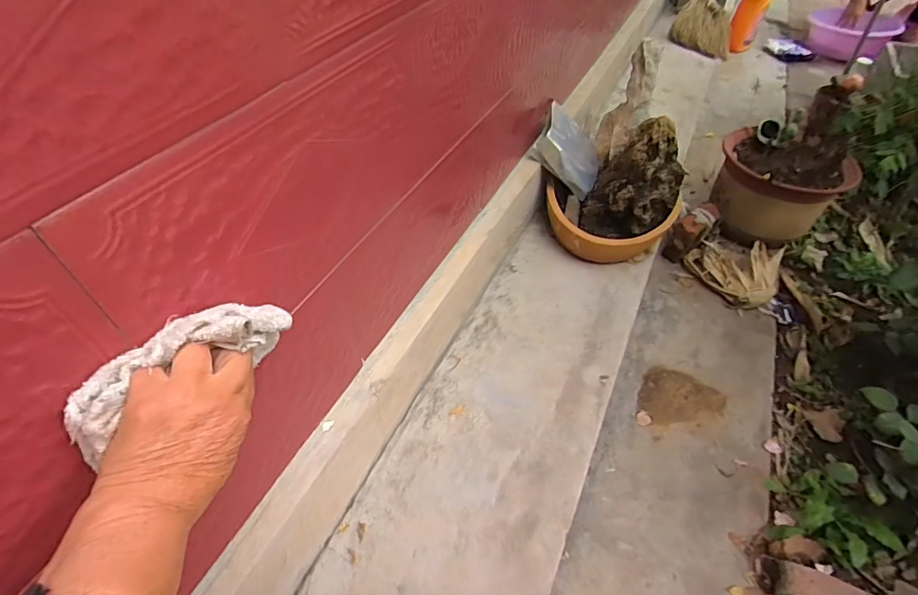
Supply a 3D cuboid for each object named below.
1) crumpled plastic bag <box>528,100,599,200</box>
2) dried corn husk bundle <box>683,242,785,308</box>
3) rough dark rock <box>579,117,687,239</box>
[{"bbox_3d":[0.252,-0.329,1.061,0.060,0.193,0.166,-12,41,47],"label":"crumpled plastic bag"},{"bbox_3d":[0.717,-0.071,1.170,0.203,0.063,0.196,1,48,-1],"label":"dried corn husk bundle"},{"bbox_3d":[0.369,-0.240,0.977,0.175,0.212,0.150,23,51,18],"label":"rough dark rock"}]

